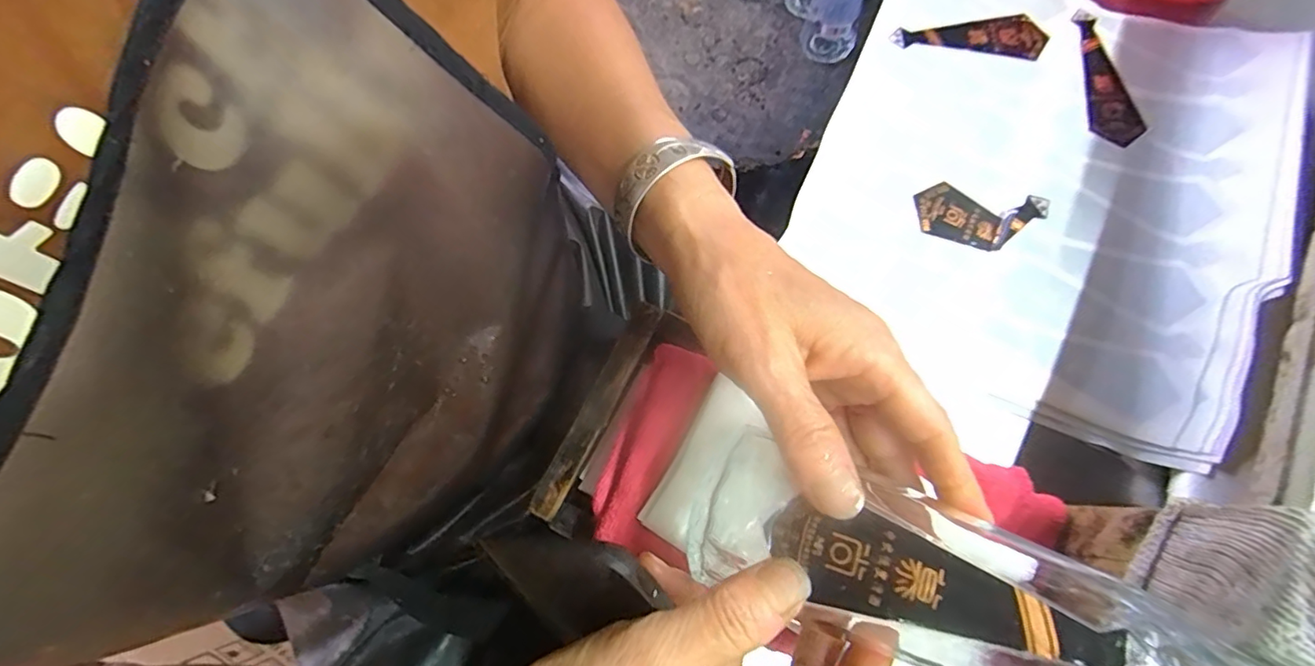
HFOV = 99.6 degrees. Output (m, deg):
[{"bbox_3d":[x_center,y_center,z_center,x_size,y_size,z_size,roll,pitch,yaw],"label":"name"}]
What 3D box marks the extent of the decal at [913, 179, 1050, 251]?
[{"bbox_3d":[0.204,-0.072,0.349,0.083,0.006,0.041,8,72,8],"label":"decal"}]

